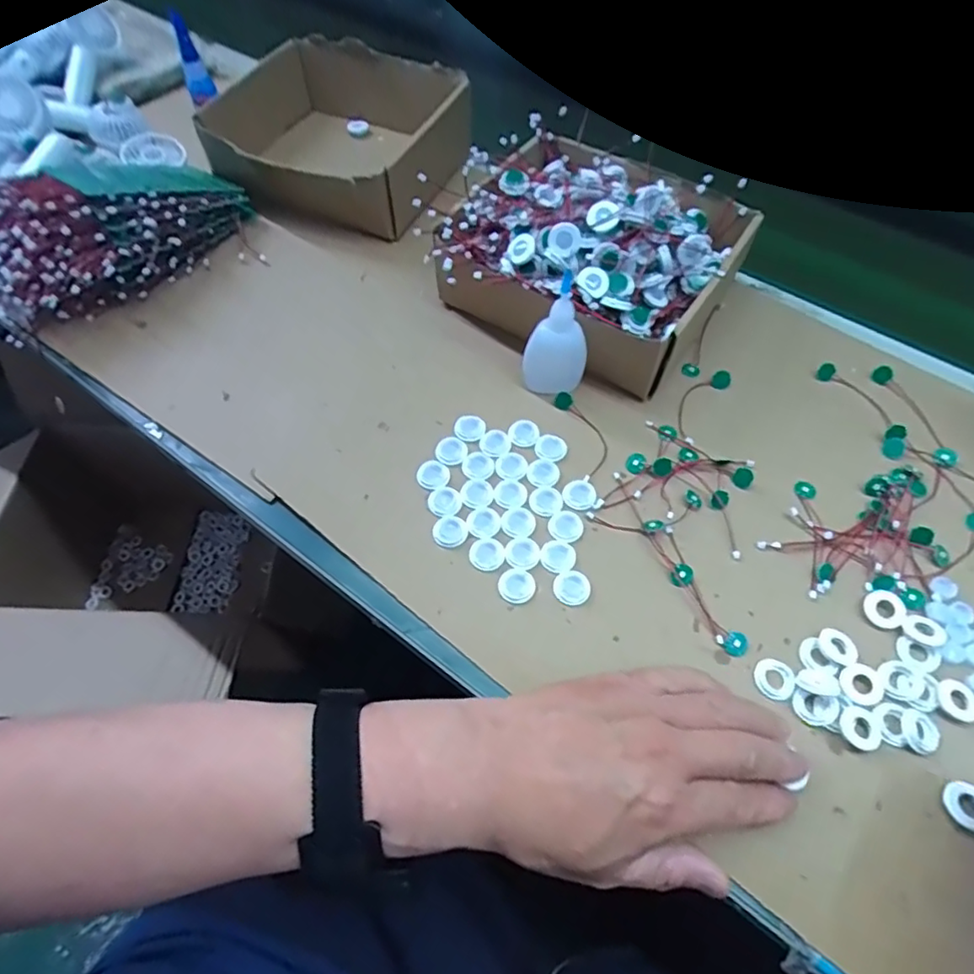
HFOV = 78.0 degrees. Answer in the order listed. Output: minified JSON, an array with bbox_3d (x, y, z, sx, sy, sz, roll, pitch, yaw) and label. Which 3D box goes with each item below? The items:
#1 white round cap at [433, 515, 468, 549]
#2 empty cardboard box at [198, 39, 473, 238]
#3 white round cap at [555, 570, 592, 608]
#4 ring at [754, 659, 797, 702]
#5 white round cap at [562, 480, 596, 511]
[{"bbox_3d":[-0.025,0.029,0.403,0.022,0.004,0.023,0,58,0],"label":"white round cap"},{"bbox_3d":[-0.153,-0.354,0.608,0.233,0.084,0.210,19,60,11],"label":"empty cardboard box"},{"bbox_3d":[0.055,0.064,0.384,0.023,0.004,0.023,0,58,0],"label":"white round cap"},{"bbox_3d":[0.171,0.114,0.356,0.023,0.004,0.023,0,58,0],"label":"ring"},{"bbox_3d":[0.065,0.005,0.421,0.022,0.004,0.023,0,58,0],"label":"white round cap"}]

